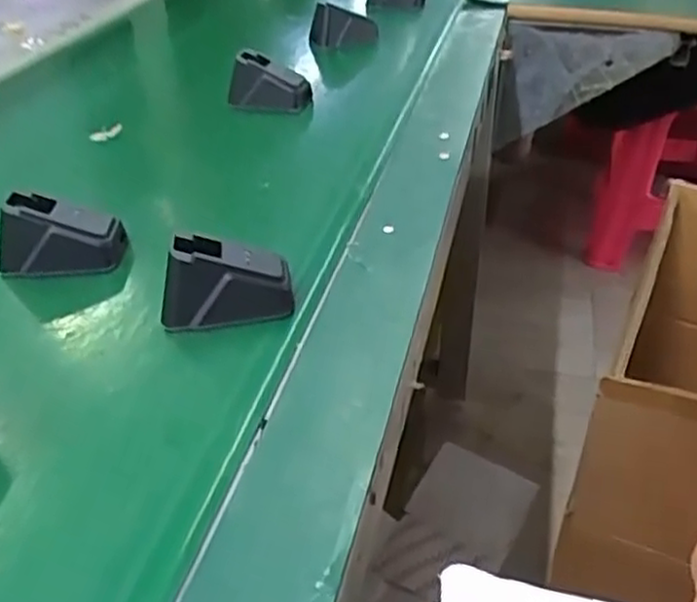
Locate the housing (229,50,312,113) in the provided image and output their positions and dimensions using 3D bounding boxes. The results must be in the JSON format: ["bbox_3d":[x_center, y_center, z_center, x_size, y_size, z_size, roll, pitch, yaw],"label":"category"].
[{"bbox_3d":[-0.070,-0.190,0.616,0.069,0.044,0.025,12,39,18],"label":"housing"}]

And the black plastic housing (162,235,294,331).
[{"bbox_3d":[-0.064,-0.013,0.373,0.065,0.040,0.031,-6,37,-6],"label":"black plastic housing"}]

